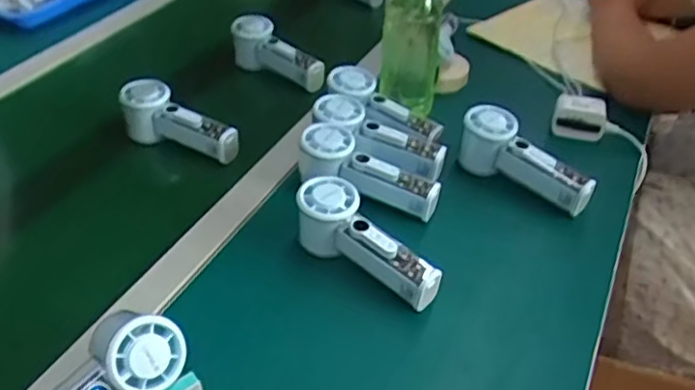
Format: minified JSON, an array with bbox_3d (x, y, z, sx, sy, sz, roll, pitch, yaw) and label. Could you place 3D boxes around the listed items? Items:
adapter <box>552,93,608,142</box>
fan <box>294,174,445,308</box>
[{"bbox_3d":[0.278,-0.095,0.776,0.060,0.050,0.029,13,41,18],"label":"adapter"},{"bbox_3d":[0.017,0.047,0.601,0.156,0.064,0.050,37,51,20],"label":"fan"}]

